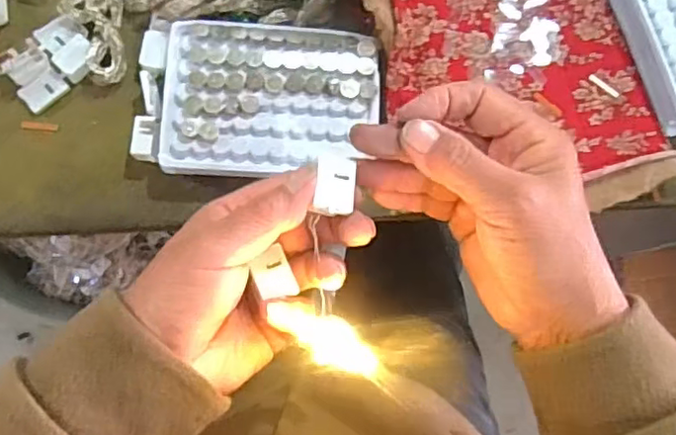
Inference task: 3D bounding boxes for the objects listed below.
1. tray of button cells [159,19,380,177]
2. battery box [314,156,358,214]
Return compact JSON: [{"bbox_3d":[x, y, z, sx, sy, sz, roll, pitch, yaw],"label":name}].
[{"bbox_3d":[-0.041,-0.073,0.372,0.127,0.007,0.093,2,81,-4],"label":"tray of button cells"},{"bbox_3d":[-0.001,-0.015,0.276,0.018,0.008,0.026,4,81,-4],"label":"battery box"}]

